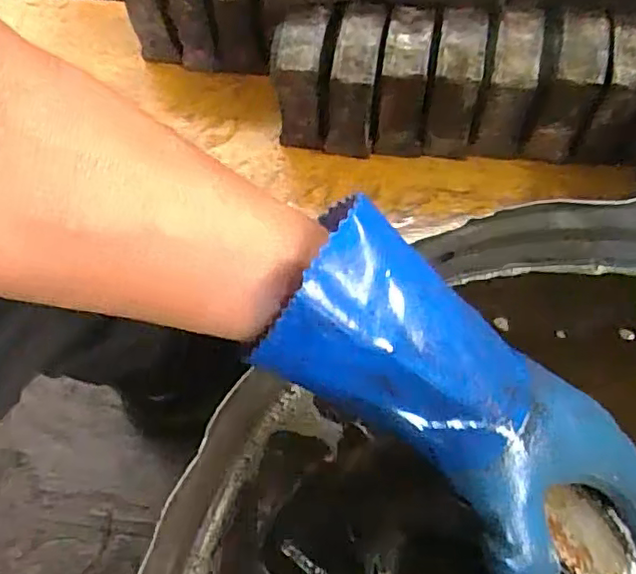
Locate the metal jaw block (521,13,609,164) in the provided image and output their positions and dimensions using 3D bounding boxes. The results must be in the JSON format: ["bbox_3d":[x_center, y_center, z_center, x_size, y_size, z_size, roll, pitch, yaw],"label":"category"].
[{"bbox_3d":[0.365,-0.290,0.902,0.072,0.174,0.118,16,63,12],"label":"metal jaw block"}]

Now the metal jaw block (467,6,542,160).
[{"bbox_3d":[0.284,-0.299,0.921,0.066,0.178,0.129,10,62,9],"label":"metal jaw block"}]

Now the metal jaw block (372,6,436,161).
[{"bbox_3d":[0.130,-0.307,0.936,0.070,0.179,0.127,6,62,6],"label":"metal jaw block"}]

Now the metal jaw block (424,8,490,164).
[{"bbox_3d":[0.203,-0.294,0.923,0.070,0.179,0.108,7,62,7],"label":"metal jaw block"}]

